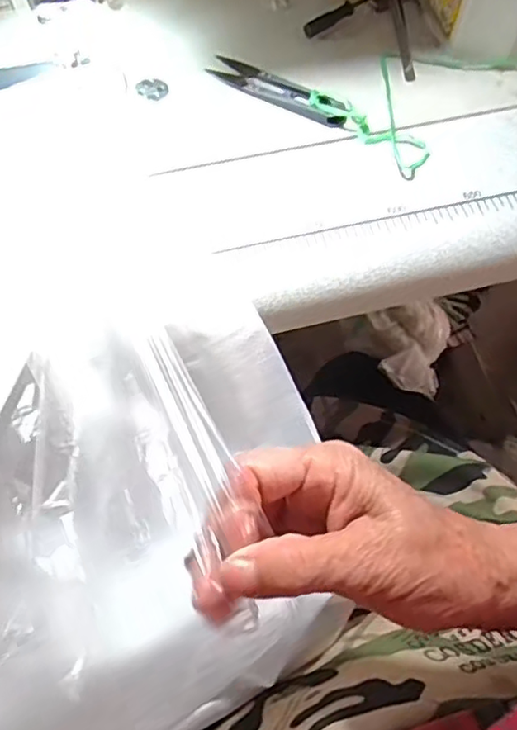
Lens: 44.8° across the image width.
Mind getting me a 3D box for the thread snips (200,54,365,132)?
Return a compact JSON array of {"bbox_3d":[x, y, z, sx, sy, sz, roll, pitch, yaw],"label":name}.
[{"bbox_3d":[0.018,-0.179,0.409,0.109,0.006,0.020,29,66,12],"label":"thread snips"}]

